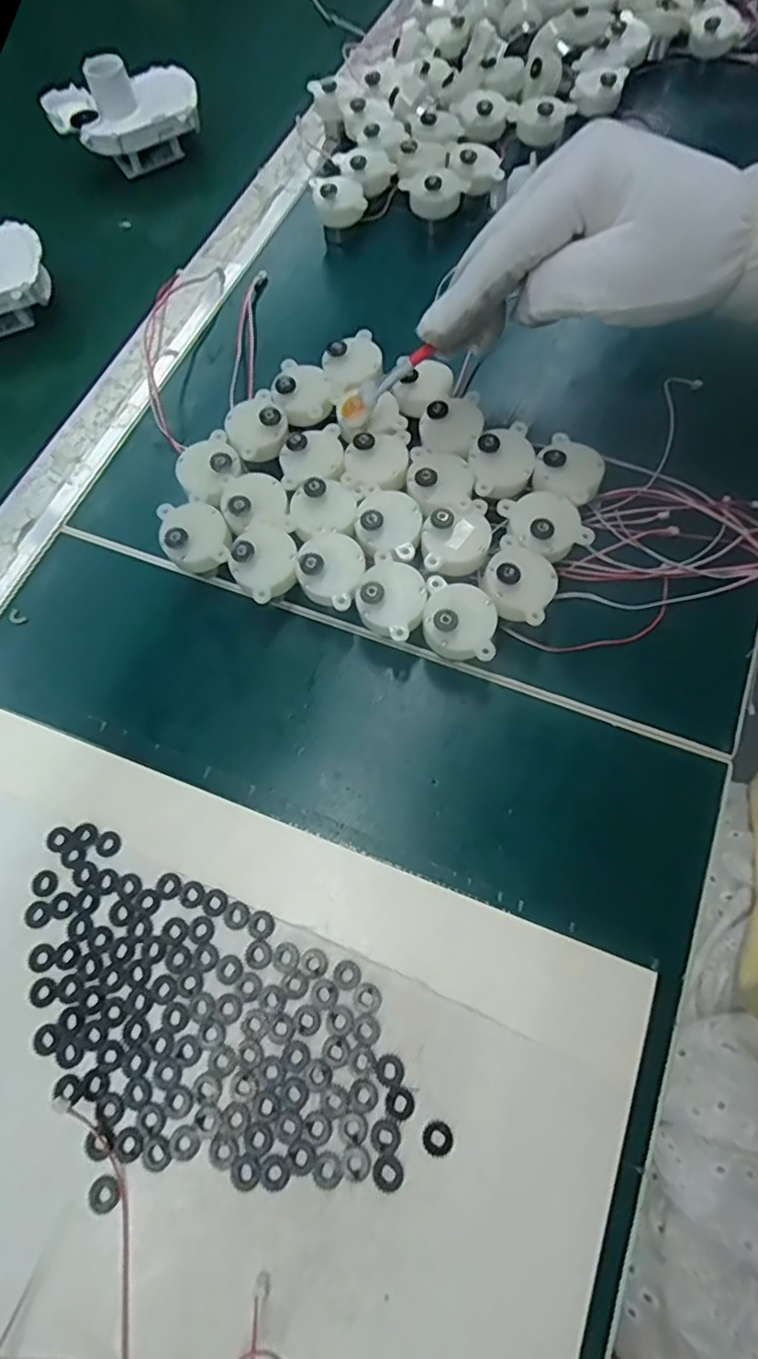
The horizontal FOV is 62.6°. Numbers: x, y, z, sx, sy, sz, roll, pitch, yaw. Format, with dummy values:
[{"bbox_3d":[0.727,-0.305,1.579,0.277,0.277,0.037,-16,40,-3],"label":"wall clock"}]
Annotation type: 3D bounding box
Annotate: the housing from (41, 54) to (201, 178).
[{"bbox_3d":[-0.179,-0.403,0.444,0.097,0.054,0.058,-28,69,-10],"label":"housing"}]

